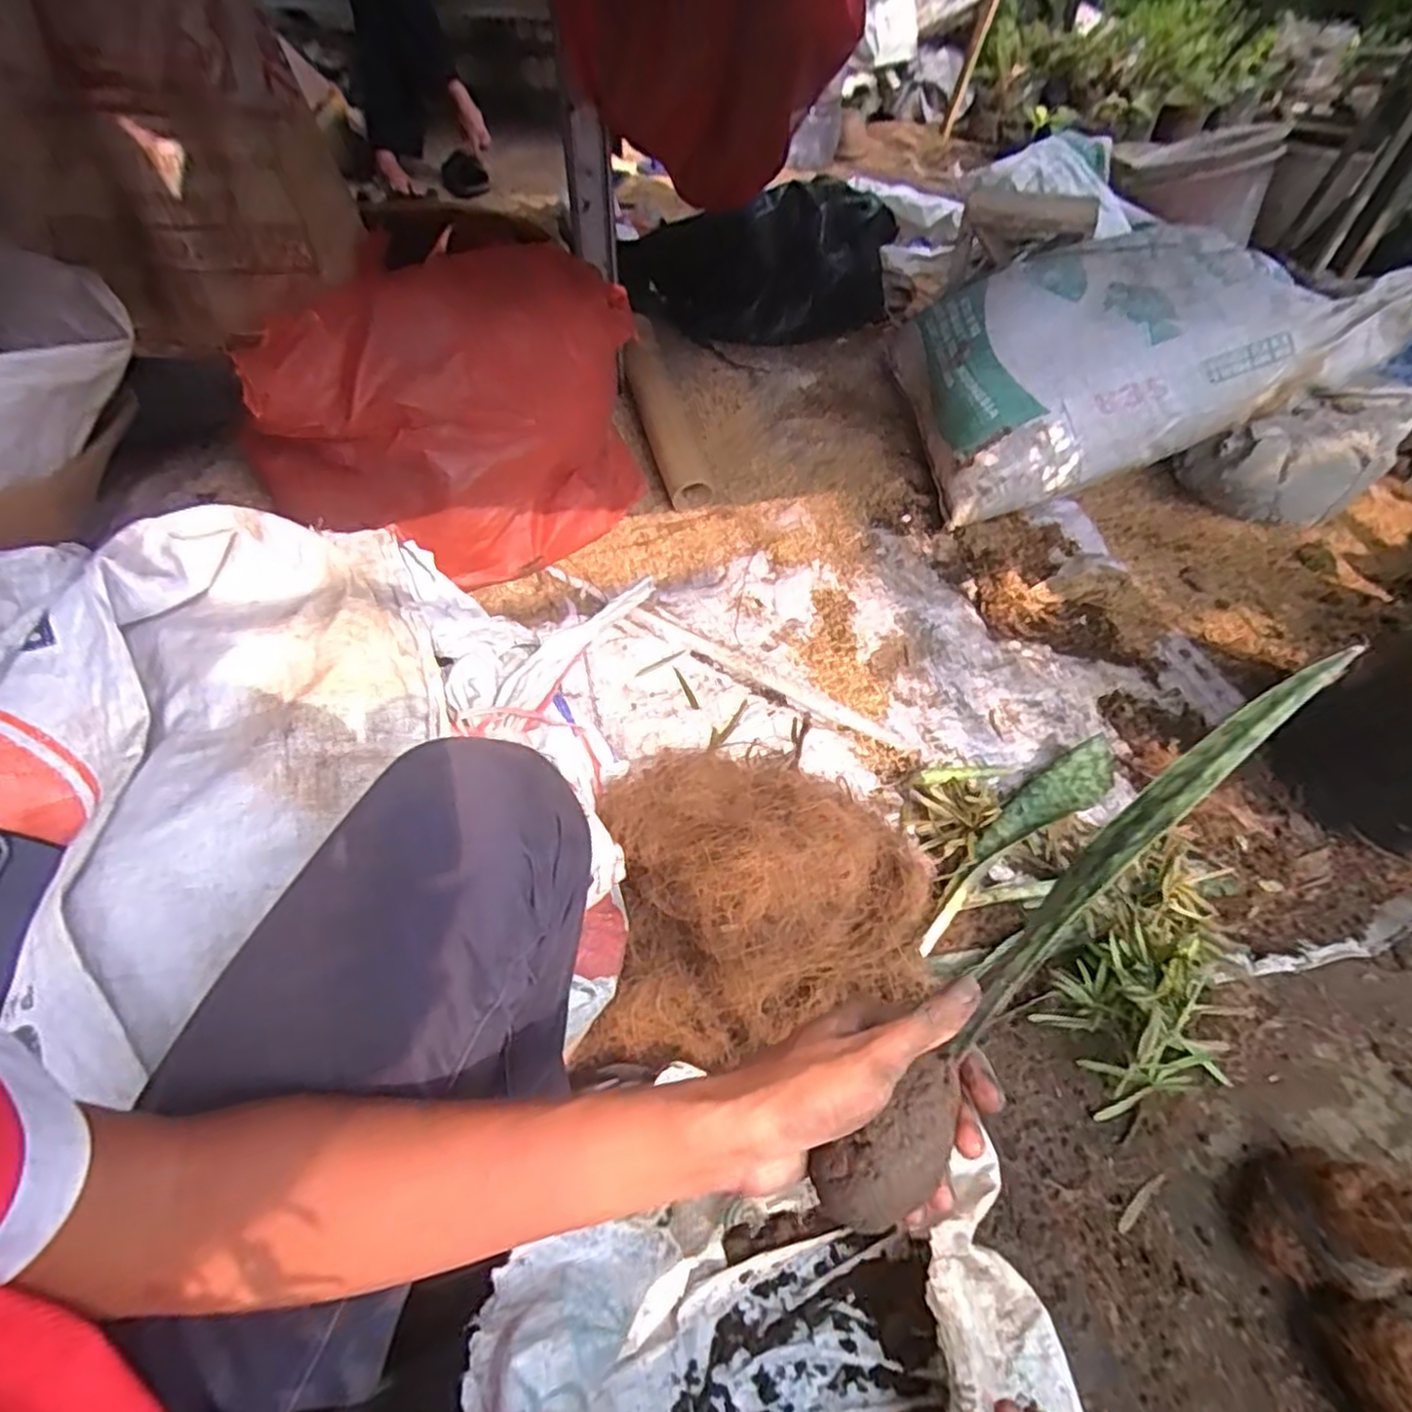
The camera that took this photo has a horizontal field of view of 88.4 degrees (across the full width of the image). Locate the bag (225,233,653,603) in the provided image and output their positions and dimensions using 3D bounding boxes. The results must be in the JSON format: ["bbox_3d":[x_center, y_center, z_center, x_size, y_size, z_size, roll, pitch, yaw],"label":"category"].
[{"bbox_3d":[-0.334,-0.394,1.047,0.553,0.382,0.258,-26,60,-19],"label":"bag"}]

